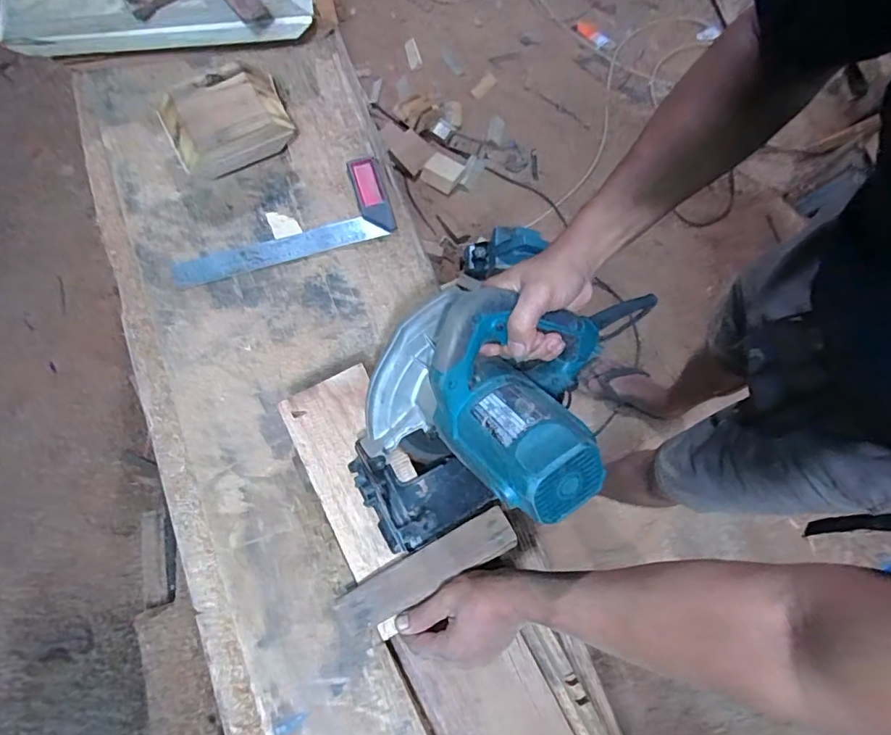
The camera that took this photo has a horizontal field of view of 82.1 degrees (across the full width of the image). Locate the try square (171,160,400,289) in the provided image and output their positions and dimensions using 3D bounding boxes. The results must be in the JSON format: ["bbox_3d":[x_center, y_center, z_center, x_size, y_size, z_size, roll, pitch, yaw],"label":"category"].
[{"bbox_3d":[-0.227,-0.204,0.711,0.300,0.020,0.123,-16,74,-8],"label":"try square"}]

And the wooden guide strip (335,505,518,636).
[{"bbox_3d":[-0.018,0.208,0.529,0.193,0.010,0.045,-26,74,-12],"label":"wooden guide strip"}]

